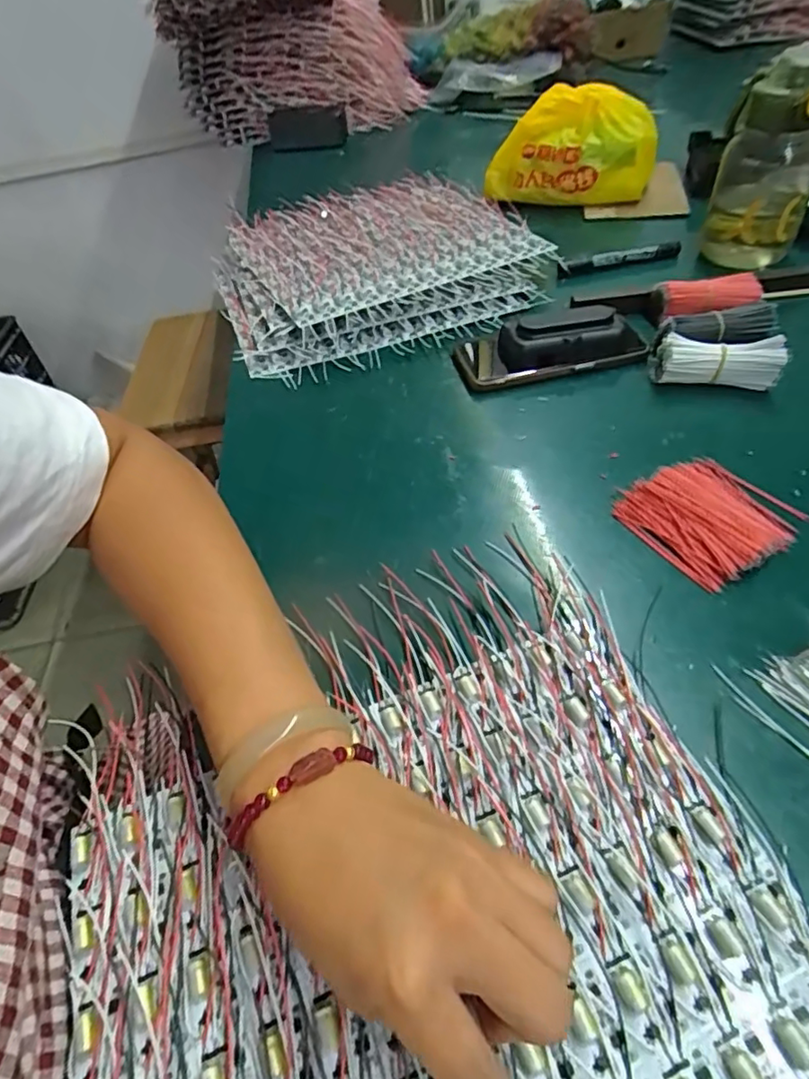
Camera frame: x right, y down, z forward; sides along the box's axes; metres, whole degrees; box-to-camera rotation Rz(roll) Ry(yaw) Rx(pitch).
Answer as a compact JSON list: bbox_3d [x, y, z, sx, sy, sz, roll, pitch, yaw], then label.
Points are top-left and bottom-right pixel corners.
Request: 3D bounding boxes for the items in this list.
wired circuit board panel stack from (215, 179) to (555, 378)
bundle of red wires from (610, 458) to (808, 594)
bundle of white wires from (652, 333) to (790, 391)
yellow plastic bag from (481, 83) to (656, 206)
[{"bbox_3d":[-0.043,-0.322,0.666,0.337,0.052,0.337,-19,50,-10],"label":"wired circuit board panel stack"},{"bbox_3d":[0.201,-0.017,0.382,0.097,0.014,0.090,-25,51,-15],"label":"bundle of red wires"},{"bbox_3d":[0.255,-0.145,0.473,0.090,0.044,0.030,11,51,15],"label":"bundle of white wires"},{"bbox_3d":[0.207,-0.484,0.736,0.205,0.132,0.056,7,52,14],"label":"yellow plastic bag"}]

